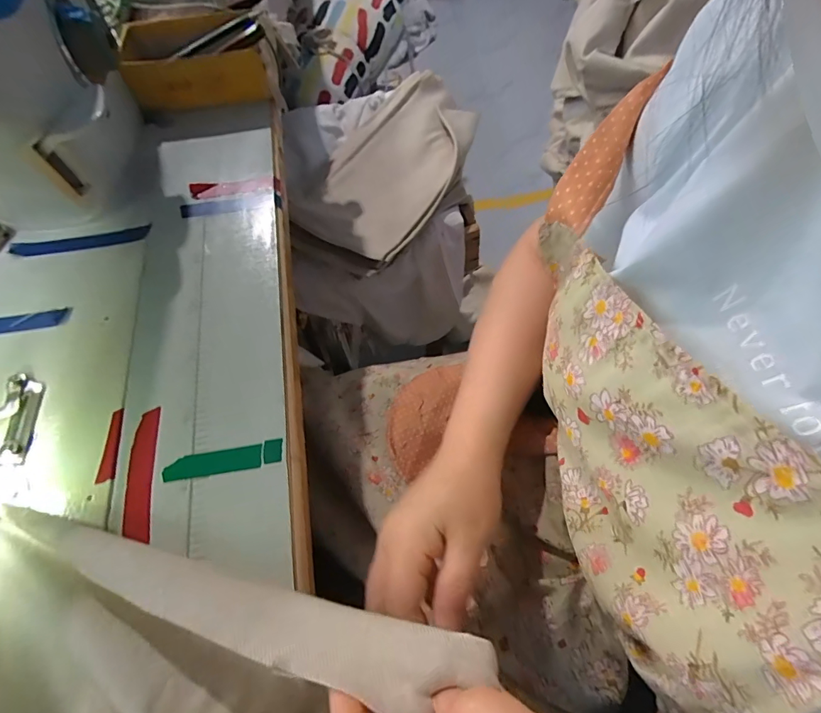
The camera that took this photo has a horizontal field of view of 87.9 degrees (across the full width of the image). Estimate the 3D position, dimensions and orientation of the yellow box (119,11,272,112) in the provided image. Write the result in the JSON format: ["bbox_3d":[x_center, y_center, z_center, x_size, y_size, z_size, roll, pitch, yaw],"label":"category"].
[{"bbox_3d":[-0.235,-0.333,0.478,0.145,0.062,0.102,-14,62,-7],"label":"yellow box"}]

